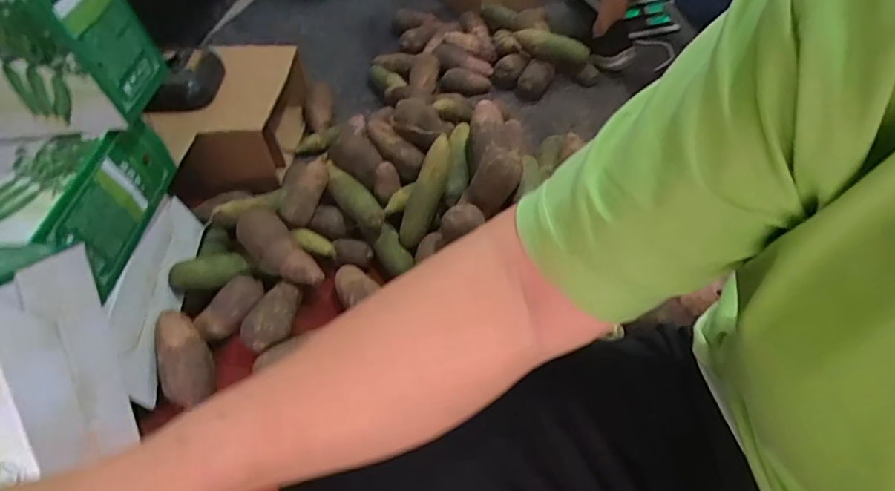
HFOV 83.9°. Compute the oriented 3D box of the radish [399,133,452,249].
[{"bbox_3d":[-0.037,-0.094,0.874,0.047,0.040,0.201,24,98,24],"label":"radish"}]

